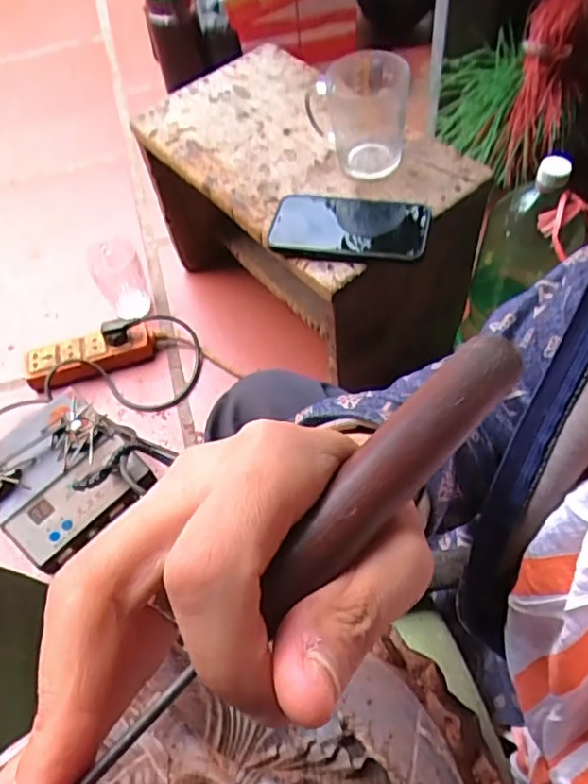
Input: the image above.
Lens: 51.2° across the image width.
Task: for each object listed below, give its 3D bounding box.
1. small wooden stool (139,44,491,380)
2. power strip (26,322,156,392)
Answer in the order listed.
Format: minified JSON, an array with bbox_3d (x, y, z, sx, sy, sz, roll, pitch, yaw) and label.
[{"bbox_3d":[0.013,-0.215,0.821,0.237,0.291,0.388,-36,61,-17],"label":"small wooden stool"},{"bbox_3d":[-0.304,-0.052,0.922,0.193,0.057,0.054,-17,57,-6],"label":"power strip"}]

